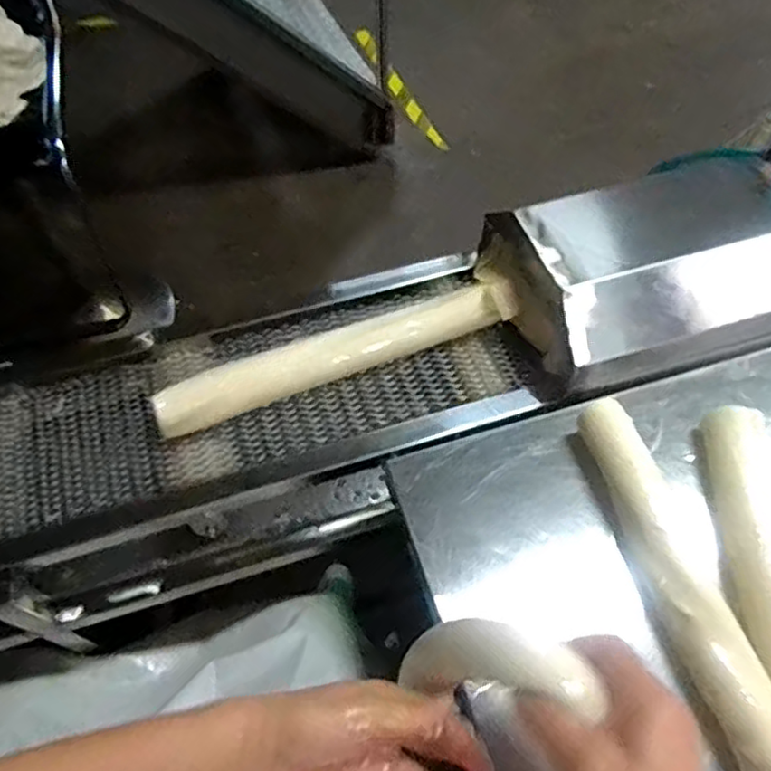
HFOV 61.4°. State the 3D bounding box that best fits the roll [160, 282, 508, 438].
[{"bbox_3d":[-0.049,-0.028,0.627,0.357,0.042,0.049,-18,60,-11],"label":"roll"}]

